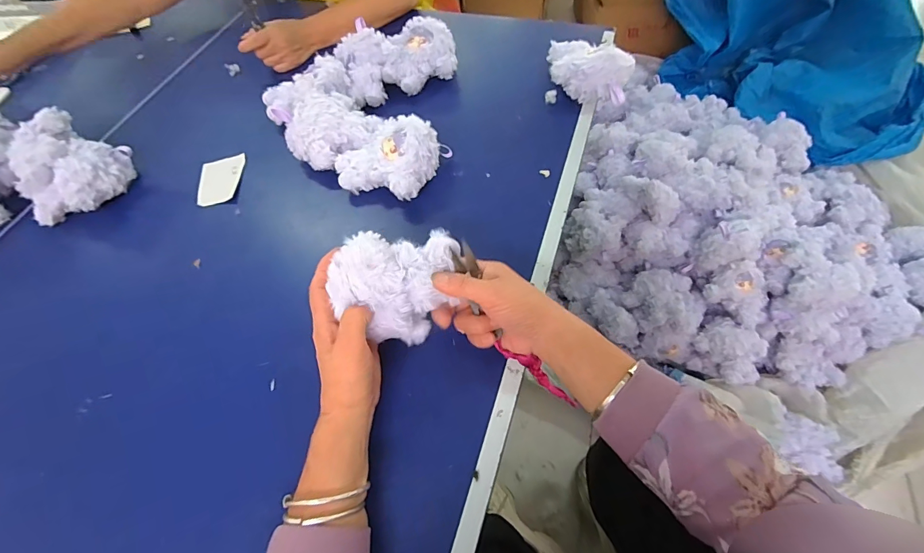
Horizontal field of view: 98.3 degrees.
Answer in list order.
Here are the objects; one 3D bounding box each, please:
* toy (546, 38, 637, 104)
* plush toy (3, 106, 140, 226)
[{"bbox_3d":[0.187,-0.314,0.601,0.140,0.068,0.097,21,64,16],"label":"toy"},{"bbox_3d":[-0.568,-0.154,0.568,0.149,0.076,0.142,26,66,19],"label":"plush toy"}]

